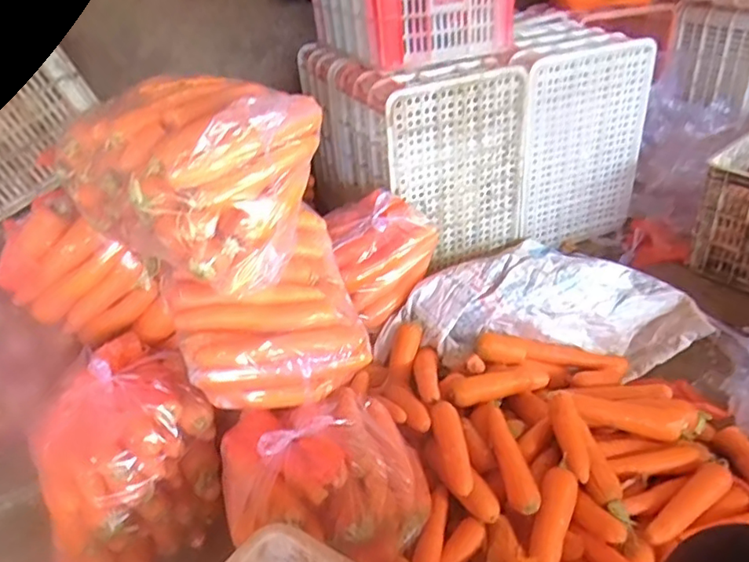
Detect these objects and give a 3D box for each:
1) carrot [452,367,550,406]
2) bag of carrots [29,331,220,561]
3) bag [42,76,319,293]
[{"bbox_3d":[0.229,0.184,1.037,0.209,0.035,0.040,-5,29,-30],"label":"carrot"},{"bbox_3d":[-0.387,0.278,0.887,0.213,0.282,0.275,22,43,37],"label":"bag of carrots"},{"bbox_3d":[-0.261,-0.160,0.837,0.321,0.201,0.252,14,38,28],"label":"bag"}]

